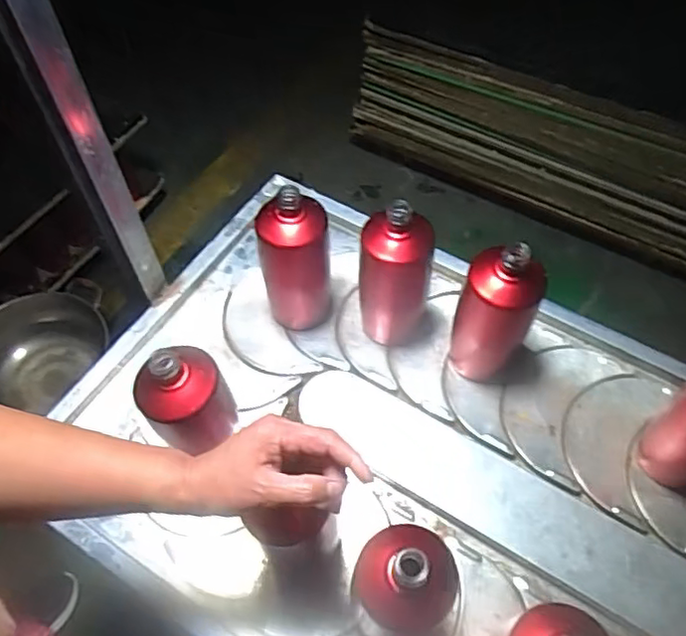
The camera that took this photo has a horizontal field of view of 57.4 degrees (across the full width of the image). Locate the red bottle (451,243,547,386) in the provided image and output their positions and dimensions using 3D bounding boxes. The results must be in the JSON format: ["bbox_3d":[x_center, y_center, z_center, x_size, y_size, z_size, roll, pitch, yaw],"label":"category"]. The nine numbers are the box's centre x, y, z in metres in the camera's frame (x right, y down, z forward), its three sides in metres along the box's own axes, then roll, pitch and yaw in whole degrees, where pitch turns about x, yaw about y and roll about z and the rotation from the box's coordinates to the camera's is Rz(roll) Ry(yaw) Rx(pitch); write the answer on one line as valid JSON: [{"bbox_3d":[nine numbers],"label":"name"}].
[{"bbox_3d":[0.168,-0.006,0.699,0.086,0.209,0.067,11,57,12],"label":"red bottle"}]

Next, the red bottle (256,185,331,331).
[{"bbox_3d":[-0.054,-0.061,0.735,0.081,0.201,0.067,-15,56,-5],"label":"red bottle"}]

